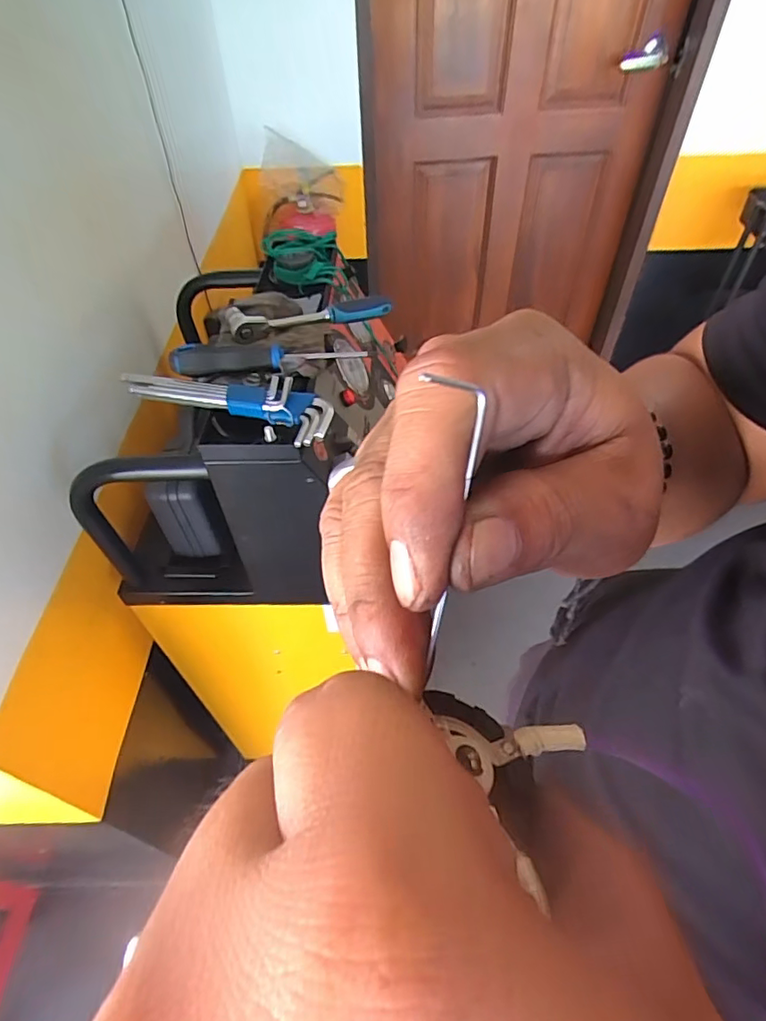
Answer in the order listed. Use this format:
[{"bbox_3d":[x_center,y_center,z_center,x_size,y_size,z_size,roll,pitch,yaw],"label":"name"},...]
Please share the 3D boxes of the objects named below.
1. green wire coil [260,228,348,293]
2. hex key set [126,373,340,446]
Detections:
[{"bbox_3d":[-0.105,-0.336,0.717,0.102,0.052,0.119,-9,49,-6],"label":"green wire coil"},{"bbox_3d":[-0.150,-0.115,0.507,0.222,0.030,0.063,17,51,16],"label":"hex key set"}]

